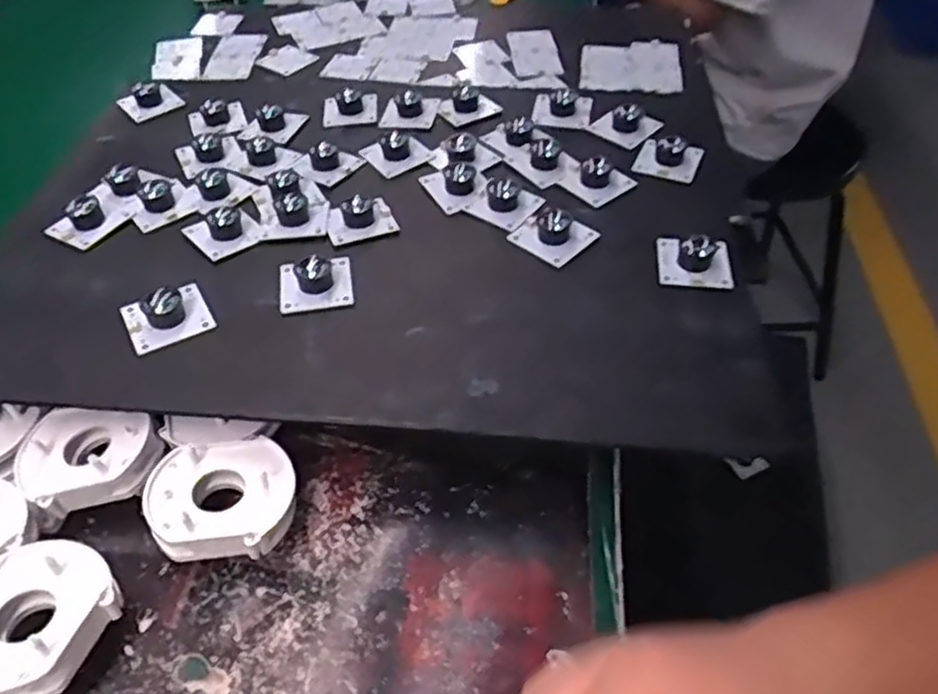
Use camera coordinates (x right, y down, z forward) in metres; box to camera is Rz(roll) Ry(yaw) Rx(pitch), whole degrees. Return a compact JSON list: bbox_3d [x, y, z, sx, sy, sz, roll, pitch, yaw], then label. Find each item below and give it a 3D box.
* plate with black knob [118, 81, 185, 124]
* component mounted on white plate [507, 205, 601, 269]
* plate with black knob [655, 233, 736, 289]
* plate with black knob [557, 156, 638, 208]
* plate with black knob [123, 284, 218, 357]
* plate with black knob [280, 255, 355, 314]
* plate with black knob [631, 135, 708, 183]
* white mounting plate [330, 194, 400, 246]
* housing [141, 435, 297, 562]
[{"bbox_3d":[-0.263,-0.206,0.599,0.043,0.014,0.037,-31,54,-26],"label":"plate with black knob"},{"bbox_3d":[0.054,-0.078,0.464,0.043,0.020,0.046,-36,56,-28],"label":"component mounted on white plate"},{"bbox_3d":[0.138,-0.056,0.440,0.043,0.018,0.040,7,48,6],"label":"plate with black knob"},{"bbox_3d":[0.090,-0.120,0.505,0.038,0.019,0.039,-30,54,-25],"label":"plate with black knob"},{"bbox_3d":[-0.174,-0.024,0.414,0.045,0.021,0.043,-24,52,-21],"label":"plate with black knob"},{"bbox_3d":[-0.092,-0.042,0.433,0.043,0.017,0.041,-7,48,-7],"label":"plate with black knob"},{"bbox_3d":[0.144,-0.140,0.524,0.046,0.018,0.039,17,49,15],"label":"plate with black knob"},{"bbox_3d":[-0.072,-0.087,0.478,0.043,0.017,0.035,-19,50,-16],"label":"white mounting plate"},{"bbox_3d":[-0.125,0.074,0.368,0.071,0.020,0.064,-2,47,-2],"label":"housing"}]

